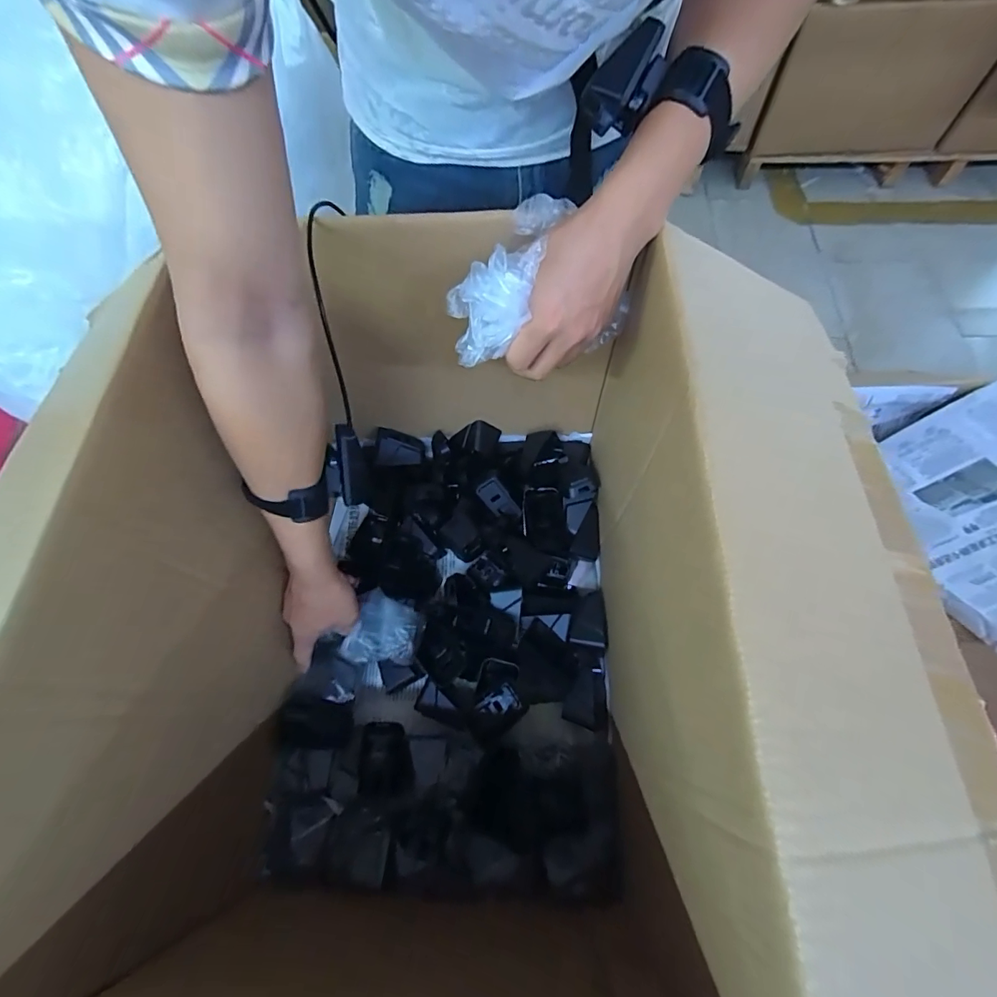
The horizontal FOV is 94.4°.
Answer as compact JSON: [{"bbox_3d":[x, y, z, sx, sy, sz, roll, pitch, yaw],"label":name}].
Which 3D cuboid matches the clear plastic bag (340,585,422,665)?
[{"bbox_3d":[-0.125,0.145,0.503,0.074,0.030,0.074,15,67,10],"label":"clear plastic bag"}]

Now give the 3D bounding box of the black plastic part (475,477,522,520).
[{"bbox_3d":[0.001,0.002,0.568,0.033,0.013,0.058,-29,106,20],"label":"black plastic part"}]

